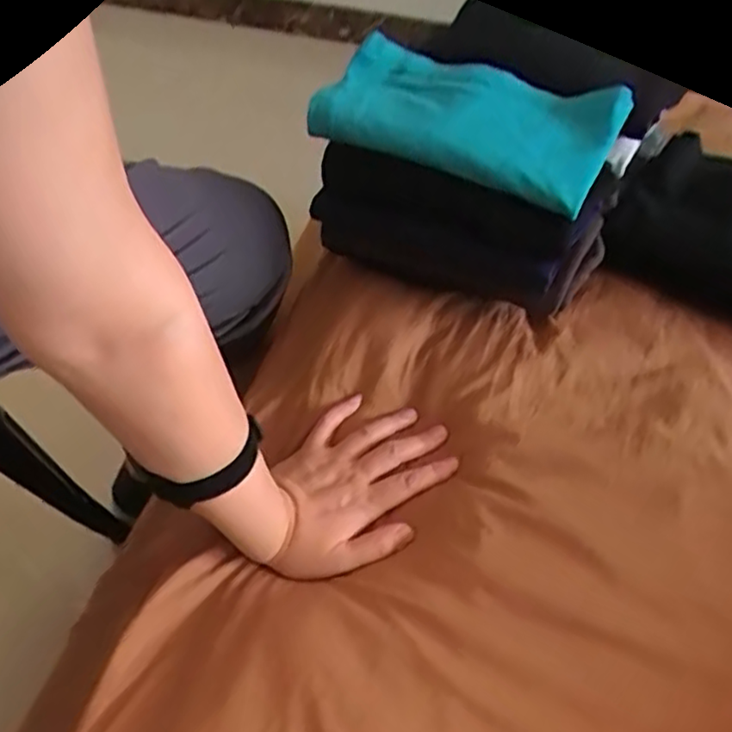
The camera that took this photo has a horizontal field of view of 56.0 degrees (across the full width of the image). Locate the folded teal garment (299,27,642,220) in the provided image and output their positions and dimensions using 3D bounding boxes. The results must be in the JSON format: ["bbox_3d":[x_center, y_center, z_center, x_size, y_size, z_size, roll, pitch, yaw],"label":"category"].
[{"bbox_3d":[0.083,-0.217,0.581,0.242,0.039,0.155,20,54,17],"label":"folded teal garment"}]

